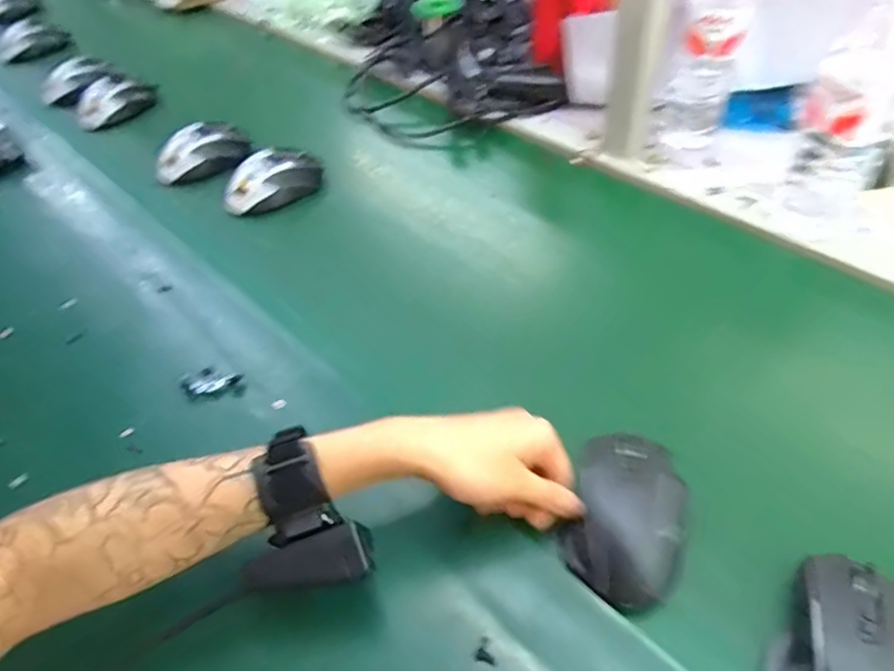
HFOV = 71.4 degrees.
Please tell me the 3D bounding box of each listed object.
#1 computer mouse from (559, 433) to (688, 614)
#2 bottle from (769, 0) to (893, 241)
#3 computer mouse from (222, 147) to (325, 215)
[{"bbox_3d":[0.120,0.114,0.405,0.073,0.033,0.112,17,50,20],"label":"computer mouse"},{"bbox_3d":[0.346,-0.184,0.535,0.072,0.220,0.056,23,54,24],"label":"bottle"},{"bbox_3d":[-0.200,-0.181,0.716,0.117,0.042,0.057,-19,48,-11],"label":"computer mouse"}]

